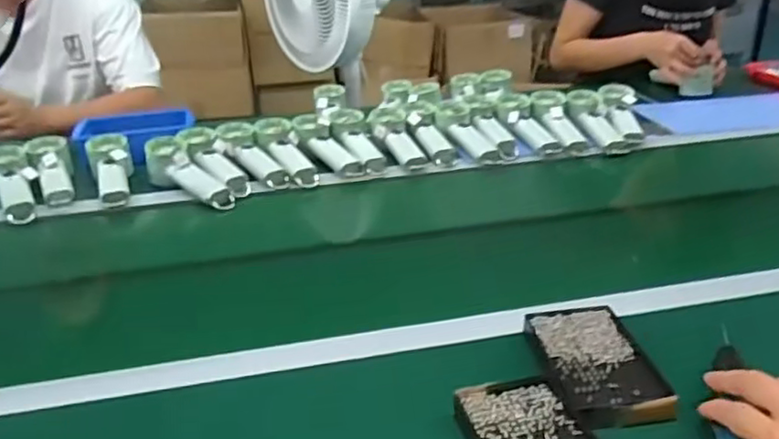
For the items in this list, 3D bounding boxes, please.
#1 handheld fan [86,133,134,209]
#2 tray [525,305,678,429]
[{"bbox_3d":[-0.445,-0.072,1.036,0.067,0.047,0.188,-11,41,-18],"label":"handheld fan"},{"bbox_3d":[0.189,0.131,0.592,0.091,0.018,0.144,-6,27,-7],"label":"tray"}]

